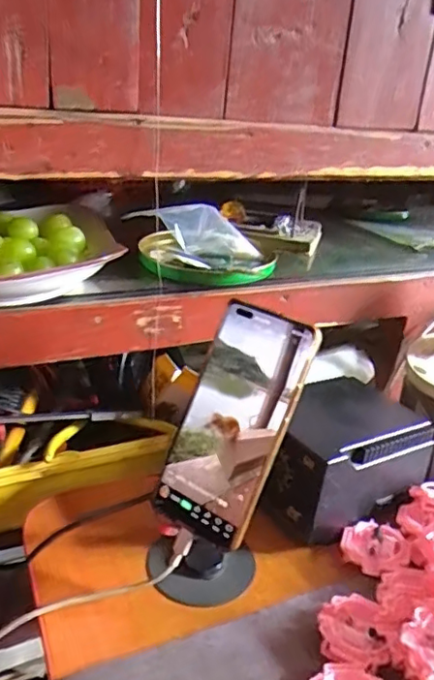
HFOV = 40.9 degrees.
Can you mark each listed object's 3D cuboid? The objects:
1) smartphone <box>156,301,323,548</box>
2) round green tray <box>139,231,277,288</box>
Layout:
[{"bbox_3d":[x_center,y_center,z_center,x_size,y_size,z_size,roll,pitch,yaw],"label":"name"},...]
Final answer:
[{"bbox_3d":[0.010,0.058,0.409,0.073,0.164,0.009,23,2,33],"label":"smartphone"},{"bbox_3d":[-0.012,-0.078,0.546,0.118,0.017,0.106,-2,26,-15],"label":"round green tray"}]

